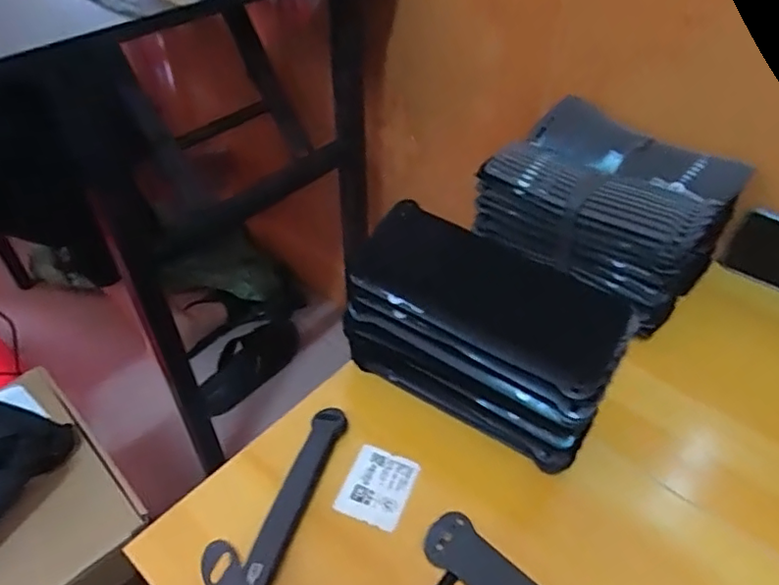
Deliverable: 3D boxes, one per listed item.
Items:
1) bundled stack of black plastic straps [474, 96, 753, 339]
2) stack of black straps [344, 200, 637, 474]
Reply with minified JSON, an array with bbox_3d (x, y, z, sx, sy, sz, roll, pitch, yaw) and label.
[{"bbox_3d":[0.212,-0.080,0.577,0.205,0.129,0.155,35,54,29],"label":"bundled stack of black plastic straps"},{"bbox_3d":[0.068,0.033,0.451,0.206,0.138,0.084,27,50,24],"label":"stack of black straps"}]

